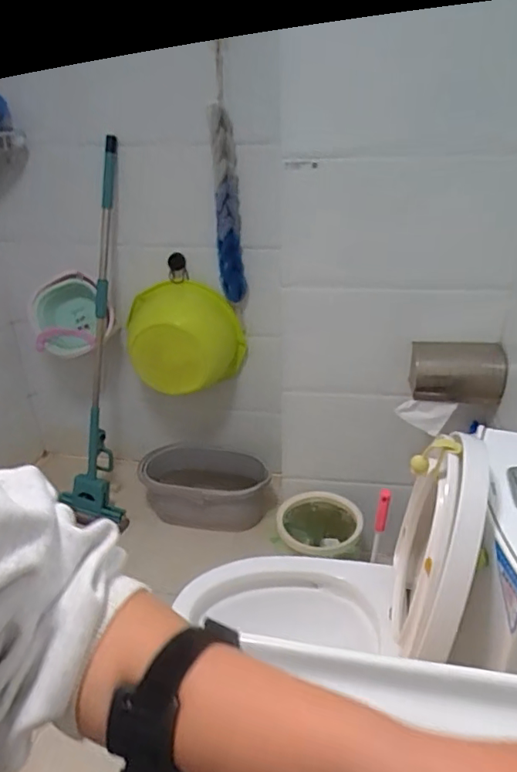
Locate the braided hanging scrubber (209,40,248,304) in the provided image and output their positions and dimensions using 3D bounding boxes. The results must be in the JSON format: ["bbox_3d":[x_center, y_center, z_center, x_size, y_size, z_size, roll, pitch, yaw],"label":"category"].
[{"bbox_3d":[-0.088,-0.565,1.581,0.079,0.652,0.086,-3,29,-3],"label":"braided hanging scrubber"}]

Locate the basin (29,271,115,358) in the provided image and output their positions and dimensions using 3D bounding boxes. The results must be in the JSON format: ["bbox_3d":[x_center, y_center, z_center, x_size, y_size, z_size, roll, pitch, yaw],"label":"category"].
[{"bbox_3d":[-0.640,-0.231,1.837,0.298,0.255,0.086,-22,-3,18],"label":"basin"}]

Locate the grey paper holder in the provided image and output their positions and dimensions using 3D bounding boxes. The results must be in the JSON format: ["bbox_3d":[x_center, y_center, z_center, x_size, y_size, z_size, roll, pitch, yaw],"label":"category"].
[{"bbox_3d":[0.486,-0.036,1.353,0.221,0.120,0.102,4,29,10],"label":"grey paper holder"}]

